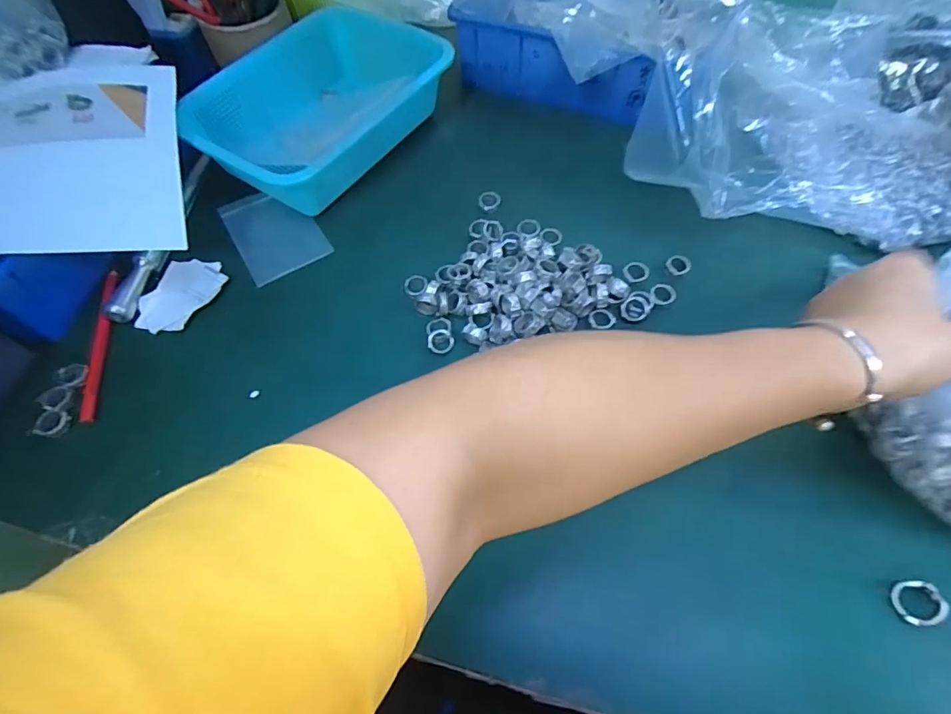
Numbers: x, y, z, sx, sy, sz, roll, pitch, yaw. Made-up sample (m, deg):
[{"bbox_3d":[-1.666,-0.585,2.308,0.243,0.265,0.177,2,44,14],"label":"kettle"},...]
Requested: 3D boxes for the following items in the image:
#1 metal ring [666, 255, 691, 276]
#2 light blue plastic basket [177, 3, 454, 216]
[{"bbox_3d":[0.188,-0.085,0.440,0.021,0.005,0.022,-1,61,2],"label":"metal ring"},{"bbox_3d":[-0.159,-0.281,0.524,0.203,0.068,0.291,25,65,16],"label":"light blue plastic basket"}]

